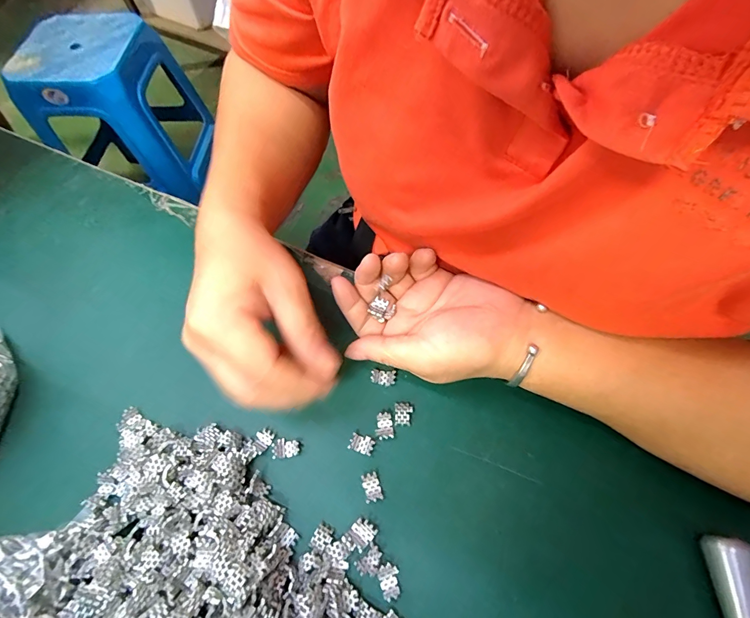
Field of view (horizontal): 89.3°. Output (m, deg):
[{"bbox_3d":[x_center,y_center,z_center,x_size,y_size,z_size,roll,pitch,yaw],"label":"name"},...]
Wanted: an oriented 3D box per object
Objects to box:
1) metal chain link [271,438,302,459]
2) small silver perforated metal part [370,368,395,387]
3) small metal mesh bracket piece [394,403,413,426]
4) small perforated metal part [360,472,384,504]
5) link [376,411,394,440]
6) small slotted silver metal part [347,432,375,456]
[{"bbox_3d":[-0.060,0.093,0.255,0.019,0.007,0.012,-8,63,0],"label":"metal chain link"},{"bbox_3d":[0.006,0.049,0.270,0.017,0.007,0.010,3,64,5],"label":"small silver perforated metal part"},{"bbox_3d":[0.019,0.072,0.260,0.012,0.004,0.015,1,63,4],"label":"small metal mesh bracket piece"},{"bbox_3d":[-0.002,0.114,0.242,0.011,0.004,0.017,-17,64,-5],"label":"small perforated metal part"},{"bbox_3d":[0.006,0.079,0.257,0.011,0.005,0.017,-4,63,1],"label":"link"},{"bbox_3d":[-0.009,0.090,0.254,0.016,0.004,0.011,19,66,13],"label":"small slotted silver metal part"}]

